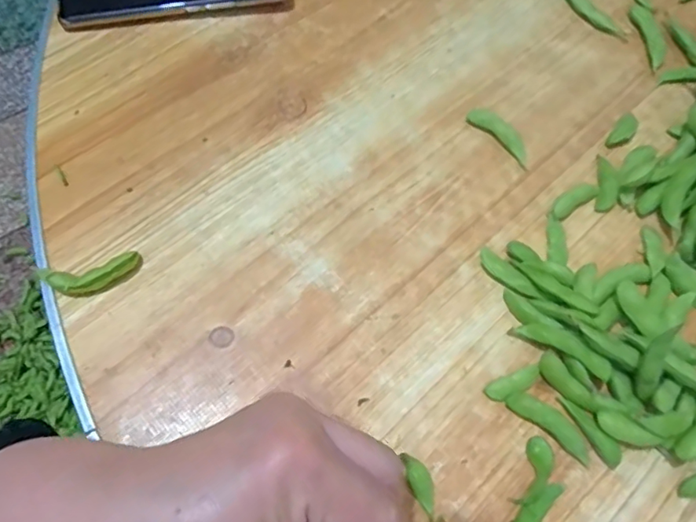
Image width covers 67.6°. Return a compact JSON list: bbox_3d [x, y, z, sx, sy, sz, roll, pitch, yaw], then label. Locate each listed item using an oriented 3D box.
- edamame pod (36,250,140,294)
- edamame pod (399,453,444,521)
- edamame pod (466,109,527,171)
[{"bbox_3d":[-0.143,0.008,0.292,0.050,0.014,0.016,-16,68,-10],"label":"edamame pod"},{"bbox_3d":[0.038,0.112,0.257,0.010,0.005,0.035,-20,68,-11],"label":"edamame pod"},{"bbox_3d":[0.105,-0.086,0.350,0.016,0.009,0.053,-39,73,-18],"label":"edamame pod"}]

